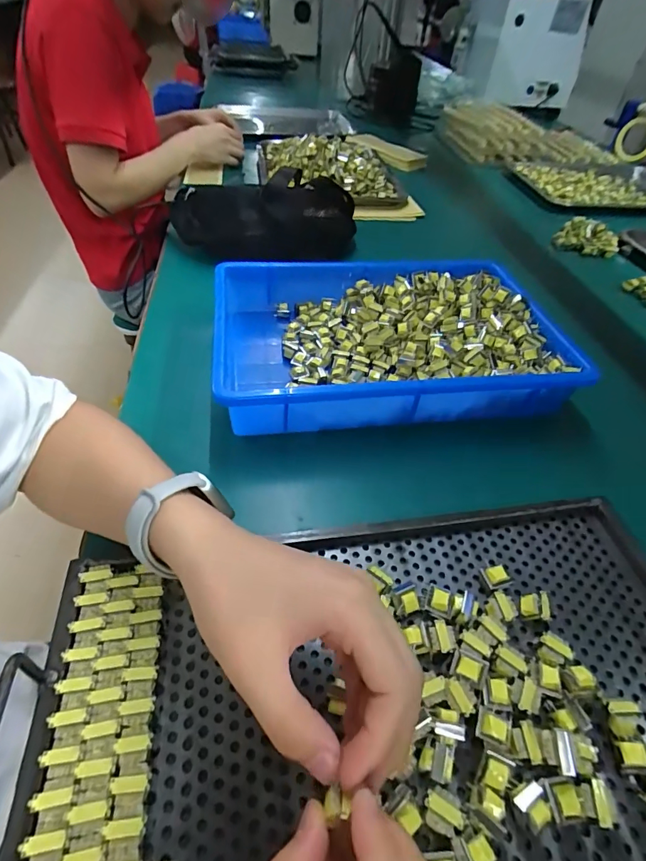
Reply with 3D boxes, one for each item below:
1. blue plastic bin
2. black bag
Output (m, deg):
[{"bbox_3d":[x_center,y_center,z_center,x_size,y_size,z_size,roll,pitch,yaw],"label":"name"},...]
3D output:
[{"bbox_3d":[0.071,-0.098,0.475,0.349,0.075,0.233,-3,48,-8],"label":"blue plastic bin"},{"bbox_3d":[-0.074,-0.329,0.641,0.284,0.083,0.133,-12,49,-16],"label":"black bag"}]

